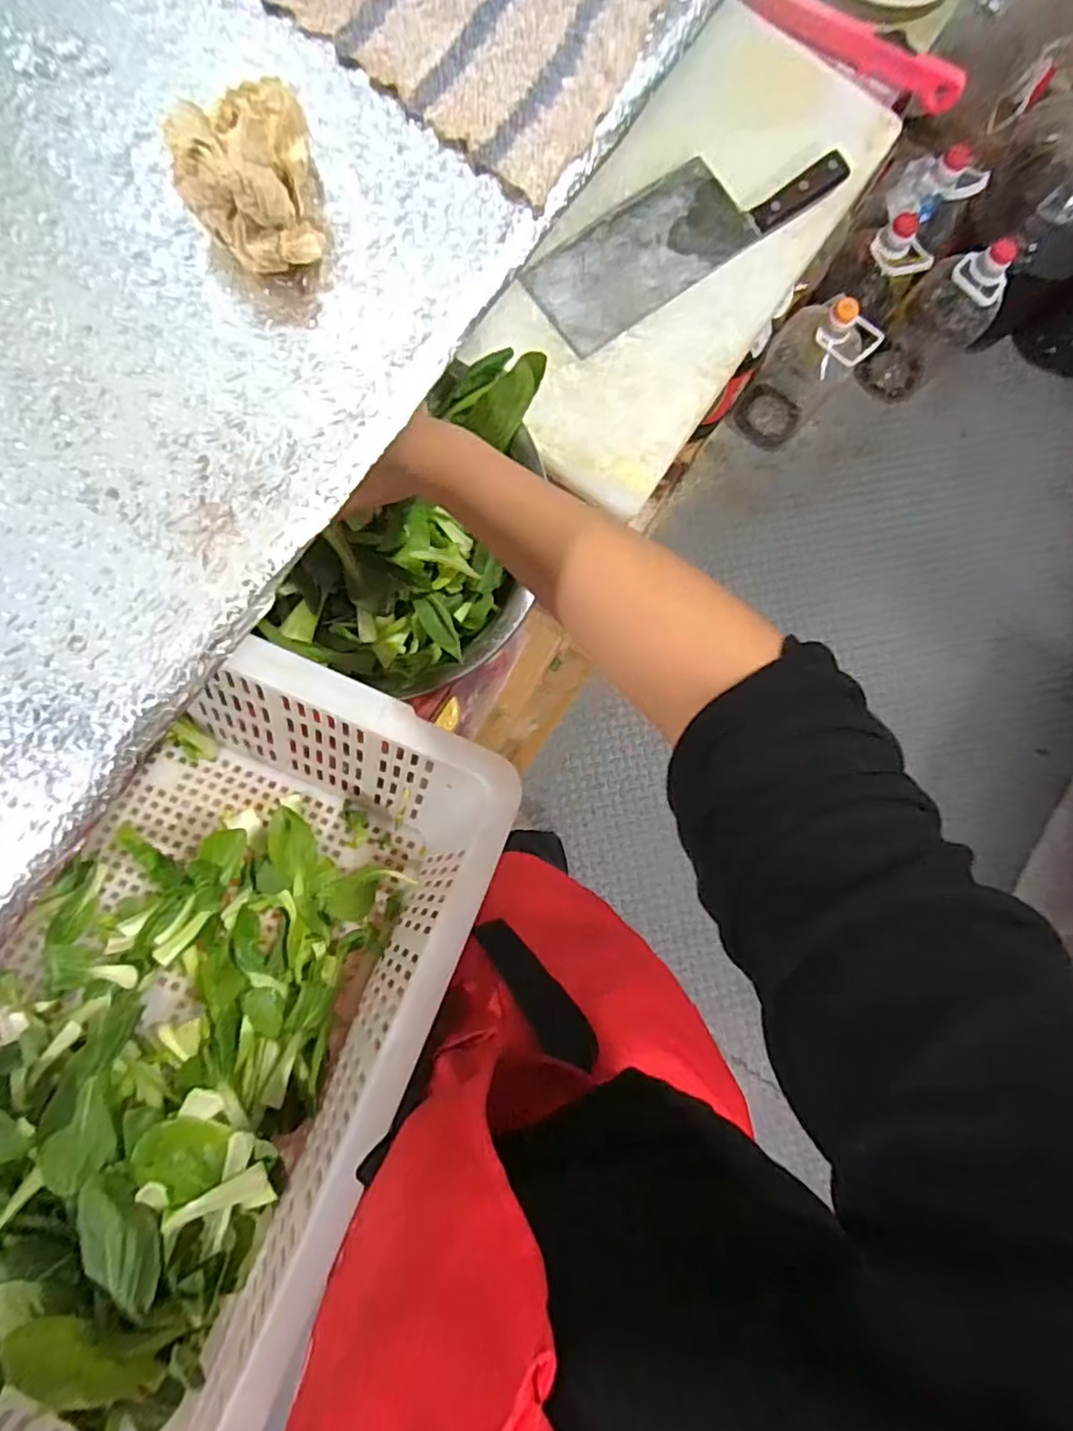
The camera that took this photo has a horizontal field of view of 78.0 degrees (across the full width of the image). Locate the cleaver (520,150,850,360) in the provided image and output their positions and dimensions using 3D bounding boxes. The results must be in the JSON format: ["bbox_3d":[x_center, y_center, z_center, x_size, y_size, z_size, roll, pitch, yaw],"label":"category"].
[{"bbox_3d":[0.147,-0.496,0.669,0.328,0.027,0.107,-35,88,-6],"label":"cleaver"}]

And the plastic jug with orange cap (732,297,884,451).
[{"bbox_3d":[0.519,-0.661,1.311,0.142,0.350,0.131,35,84,0],"label":"plastic jug with orange cap"}]

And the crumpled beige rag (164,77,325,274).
[{"bbox_3d":[-0.073,-0.139,0.168,0.031,0.027,0.034,-8,85,-4],"label":"crumpled beige rag"}]

